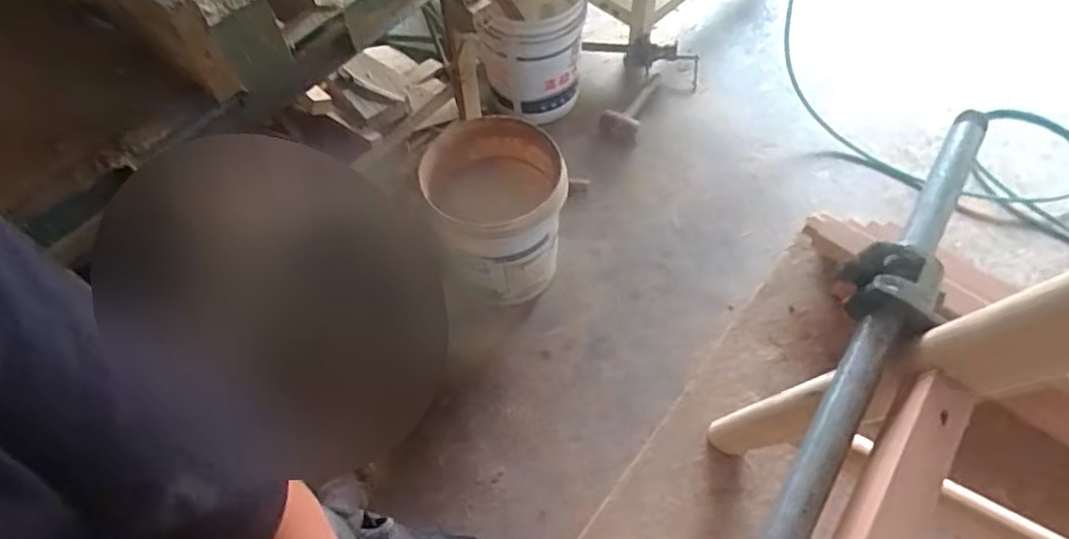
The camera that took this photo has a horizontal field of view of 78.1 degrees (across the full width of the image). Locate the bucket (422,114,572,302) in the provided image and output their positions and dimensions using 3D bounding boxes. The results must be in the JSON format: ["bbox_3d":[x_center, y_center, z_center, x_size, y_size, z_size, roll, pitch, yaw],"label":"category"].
[{"bbox_3d":[-0.080,-0.127,1.455,0.284,0.308,0.284,-1,61,3],"label":"bucket"}]

